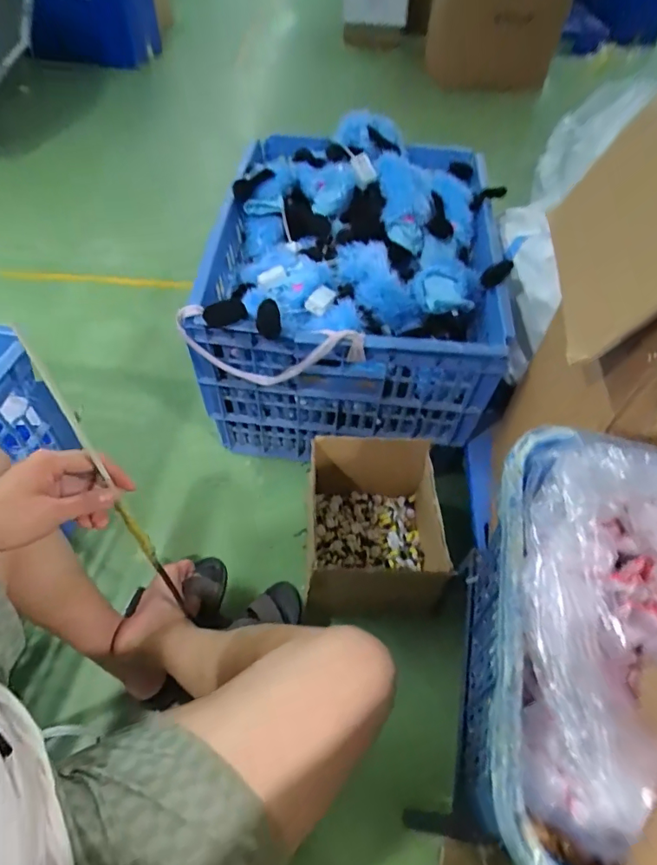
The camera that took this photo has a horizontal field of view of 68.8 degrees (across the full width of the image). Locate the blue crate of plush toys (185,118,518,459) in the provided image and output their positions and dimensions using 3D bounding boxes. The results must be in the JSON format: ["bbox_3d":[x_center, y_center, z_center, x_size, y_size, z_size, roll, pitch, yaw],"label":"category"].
[{"bbox_3d":[0.075,-0.376,1.241,0.649,0.443,0.847,7,52,3],"label":"blue crate of plush toys"}]

